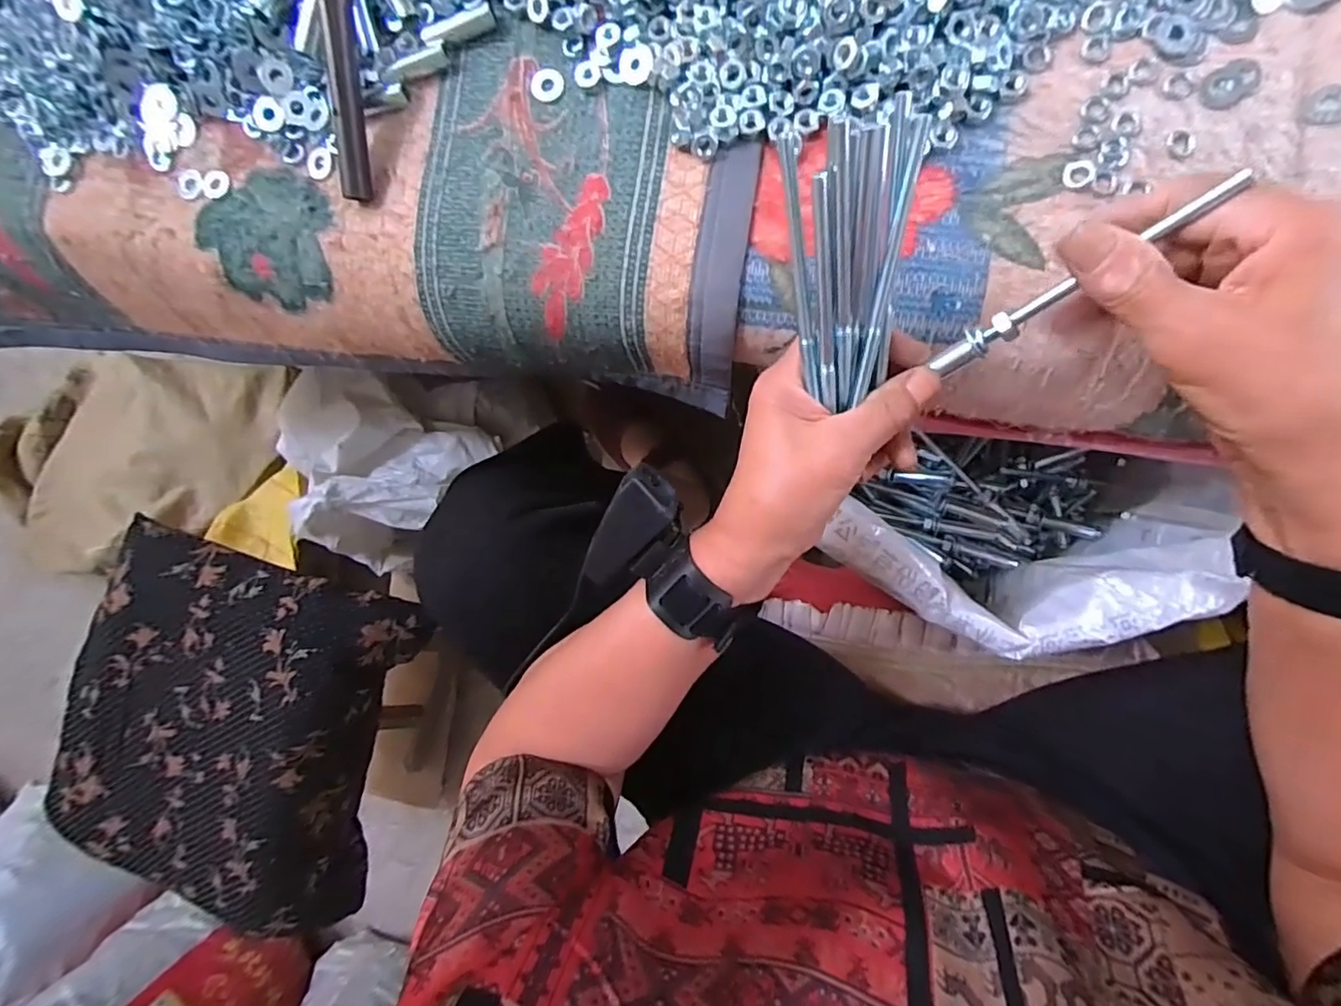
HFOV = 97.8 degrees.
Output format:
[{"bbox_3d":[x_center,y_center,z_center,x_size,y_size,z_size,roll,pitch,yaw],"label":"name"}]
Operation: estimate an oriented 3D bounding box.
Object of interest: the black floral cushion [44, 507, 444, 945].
[{"bbox_3d":[-0.449,0.219,0.608,0.310,0.084,0.393,21,96,6],"label":"black floral cushion"}]

